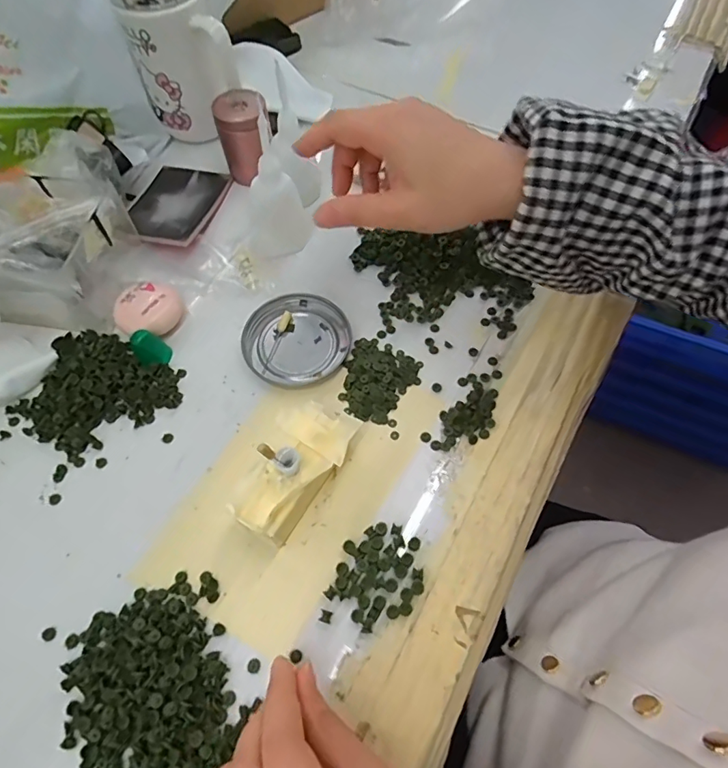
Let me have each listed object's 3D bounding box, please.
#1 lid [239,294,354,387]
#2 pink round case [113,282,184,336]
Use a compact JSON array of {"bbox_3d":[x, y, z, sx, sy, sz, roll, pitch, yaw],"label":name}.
[{"bbox_3d":[-0.051,-0.033,0.366,0.077,0.008,0.075,-1,62,1],"label":"lid"},{"bbox_3d":[-0.161,-0.055,0.365,0.045,0.019,0.038,1,63,2],"label":"pink round case"}]

